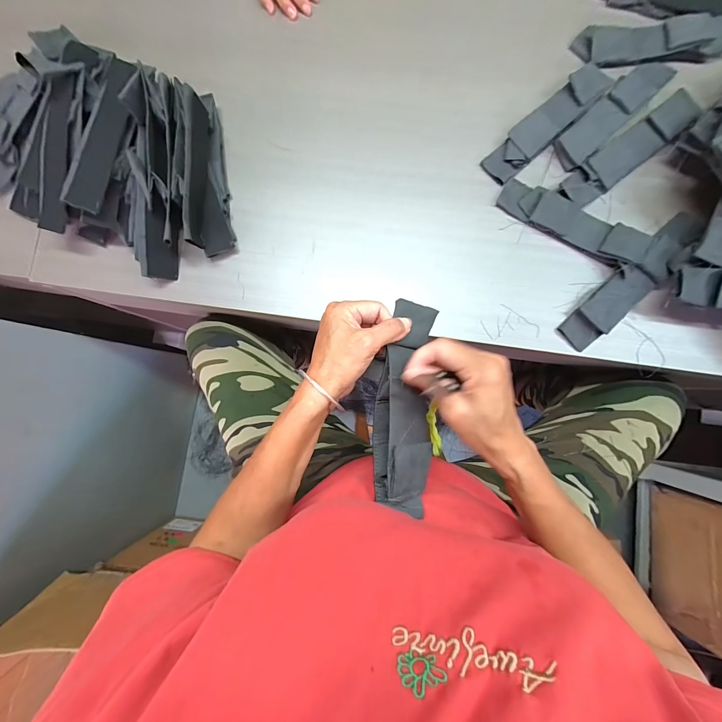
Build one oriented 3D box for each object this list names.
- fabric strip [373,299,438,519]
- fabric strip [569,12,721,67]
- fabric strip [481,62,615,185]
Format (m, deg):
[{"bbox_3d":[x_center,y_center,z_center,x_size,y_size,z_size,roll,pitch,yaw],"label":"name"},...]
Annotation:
[{"bbox_3d":[0.041,0.044,0.305,0.053,0.030,0.196,4,88,2],"label":"fabric strip"},{"bbox_3d":[0.415,-0.450,0.446,0.216,0.020,0.063,-2,85,1],"label":"fabric strip"},{"bbox_3d":[0.256,-0.327,0.435,0.203,0.016,0.048,-40,85,-2],"label":"fabric strip"}]

